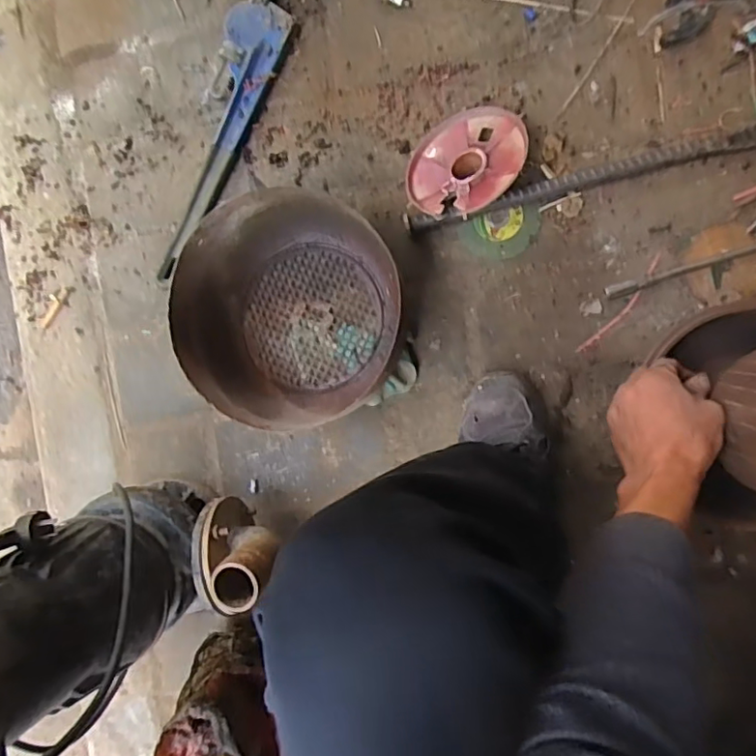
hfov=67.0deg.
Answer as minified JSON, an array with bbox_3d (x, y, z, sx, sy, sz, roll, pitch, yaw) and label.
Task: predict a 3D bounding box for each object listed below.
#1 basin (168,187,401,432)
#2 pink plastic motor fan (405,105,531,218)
[{"bbox_3d":[-0.111,-0.079,0.667,0.224,0.111,0.228,0,90,10],"label":"basin"},{"bbox_3d":[0.101,-0.247,0.656,0.138,0.023,0.138,-10,66,25],"label":"pink plastic motor fan"}]

